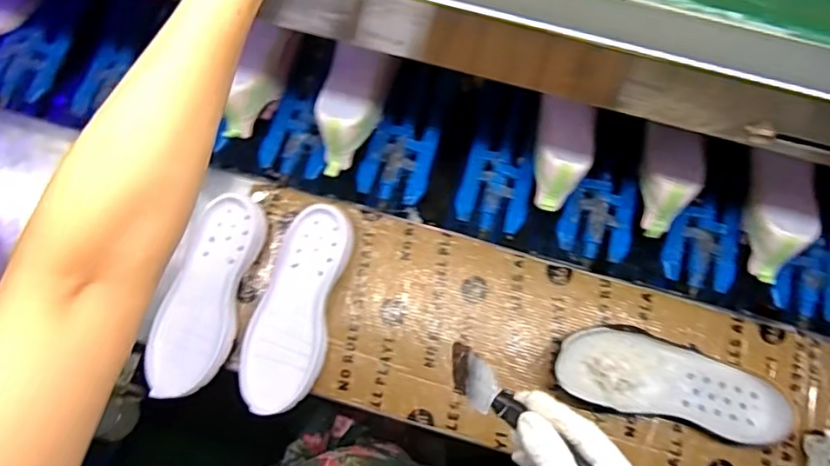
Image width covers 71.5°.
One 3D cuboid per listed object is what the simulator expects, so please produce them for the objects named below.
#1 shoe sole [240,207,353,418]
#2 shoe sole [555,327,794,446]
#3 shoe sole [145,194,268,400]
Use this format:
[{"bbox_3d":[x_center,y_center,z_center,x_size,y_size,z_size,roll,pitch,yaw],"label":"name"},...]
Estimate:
[{"bbox_3d":[-0.139,0.085,0.677,0.089,0.032,0.238,12,76,4],"label":"shoe sole"},{"bbox_3d":[0.286,0.168,0.652,0.257,0.044,0.089,13,76,5],"label":"shoe sole"},{"bbox_3d":[-0.245,0.068,0.669,0.088,0.027,0.233,12,76,4],"label":"shoe sole"}]

